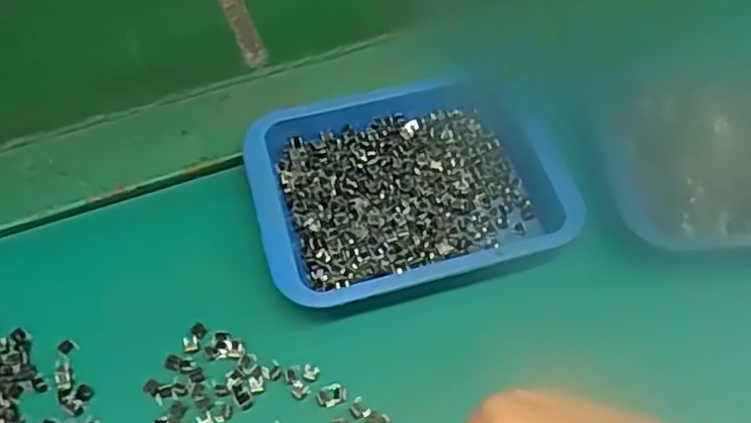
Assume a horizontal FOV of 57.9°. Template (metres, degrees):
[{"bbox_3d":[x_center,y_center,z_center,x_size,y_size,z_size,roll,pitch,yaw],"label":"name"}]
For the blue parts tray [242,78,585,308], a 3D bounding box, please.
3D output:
[{"bbox_3d":[0.019,-0.017,0.358,0.161,0.020,0.118,-15,61,-10],"label":"blue parts tray"}]

